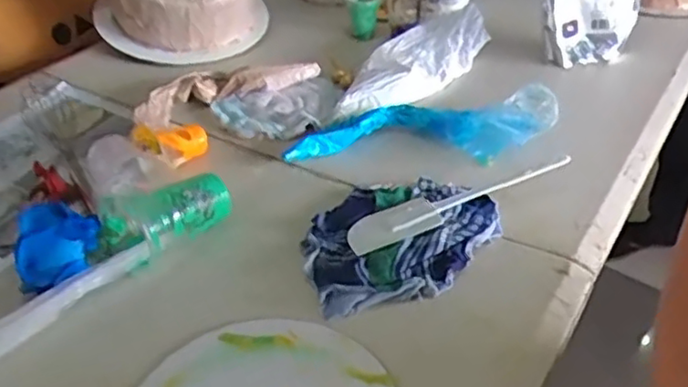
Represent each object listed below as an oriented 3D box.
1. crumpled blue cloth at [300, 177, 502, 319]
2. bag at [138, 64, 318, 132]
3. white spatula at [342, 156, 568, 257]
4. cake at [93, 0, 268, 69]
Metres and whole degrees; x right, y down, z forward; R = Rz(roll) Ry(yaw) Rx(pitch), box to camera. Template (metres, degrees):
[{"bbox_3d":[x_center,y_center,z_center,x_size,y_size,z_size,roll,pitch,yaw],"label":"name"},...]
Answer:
[{"bbox_3d":[0.052,0.033,0.586,0.177,0.016,0.143,-12,39,-12],"label":"crumpled blue cloth"},{"bbox_3d":[-0.148,-0.127,0.784,0.091,0.032,0.241,29,48,33],"label":"bag"},{"bbox_3d":[0.102,0.003,0.605,0.219,0.022,0.046,-21,42,-22],"label":"white spatula"},{"bbox_3d":[-0.239,-0.301,0.949,0.227,0.117,0.231,-12,40,-13],"label":"cake"}]

